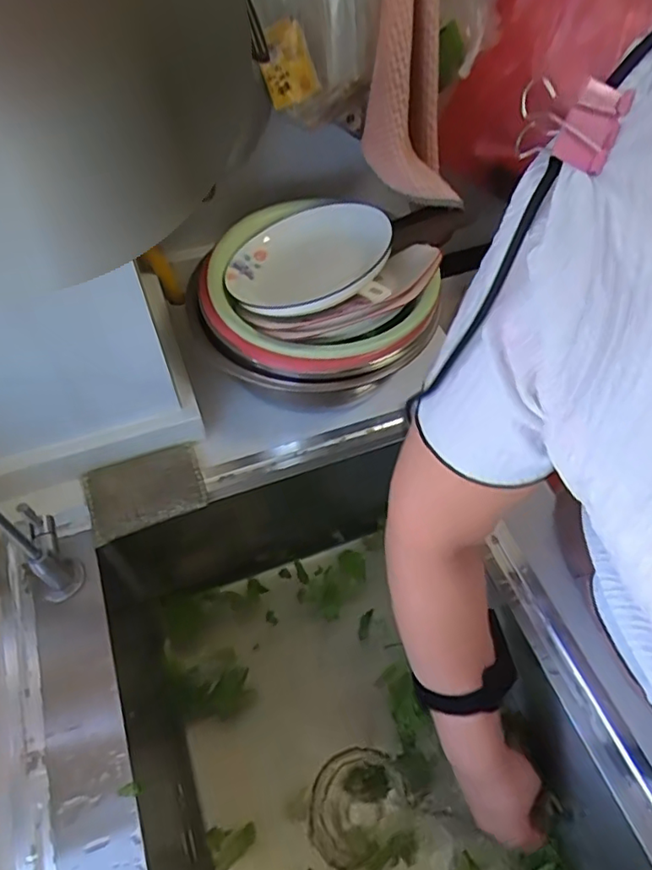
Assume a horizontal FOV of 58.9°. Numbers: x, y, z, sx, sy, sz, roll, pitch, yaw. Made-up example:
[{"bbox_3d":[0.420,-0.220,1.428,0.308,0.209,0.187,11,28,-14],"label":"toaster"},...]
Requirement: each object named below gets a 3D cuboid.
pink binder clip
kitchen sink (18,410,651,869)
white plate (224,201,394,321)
[{"bbox_3d":[0.092,-0.118,0.223,0.036,0.015,0.031,13,97,2],"label":"pink binder clip"},{"bbox_3d":[-0.001,0.329,0.549,0.471,0.212,0.629,-17,57,-13],"label":"kitchen sink"},{"bbox_3d":[-0.015,-0.180,0.613,0.184,0.035,0.169,-11,49,13],"label":"white plate"}]

